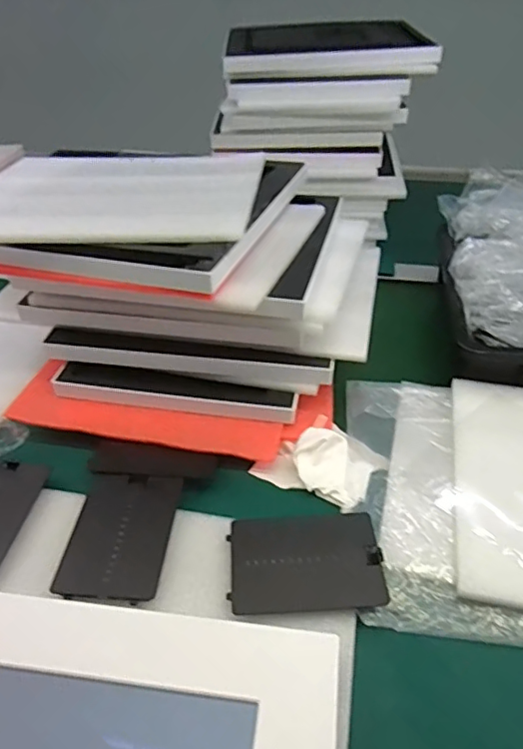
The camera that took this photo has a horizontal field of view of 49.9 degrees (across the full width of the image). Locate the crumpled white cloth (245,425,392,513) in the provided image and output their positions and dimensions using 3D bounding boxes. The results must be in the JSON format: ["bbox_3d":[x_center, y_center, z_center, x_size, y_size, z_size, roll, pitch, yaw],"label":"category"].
[{"bbox_3d":[0.060,0.081,0.534,0.098,0.030,0.088,24,51,26],"label":"crumpled white cloth"}]

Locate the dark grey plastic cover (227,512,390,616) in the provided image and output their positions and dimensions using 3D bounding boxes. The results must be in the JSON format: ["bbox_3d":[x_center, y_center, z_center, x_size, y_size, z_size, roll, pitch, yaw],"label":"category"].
[{"bbox_3d":[0.035,0.148,0.451,0.118,0.011,0.087,-6,44,-2],"label":"dark grey plastic cover"}]

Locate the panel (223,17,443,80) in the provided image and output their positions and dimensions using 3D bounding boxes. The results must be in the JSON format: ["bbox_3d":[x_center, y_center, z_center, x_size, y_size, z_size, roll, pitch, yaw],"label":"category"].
[{"bbox_3d":[0.100,-0.507,0.862,0.297,0.034,0.252,-2,39,-1],"label":"panel"}]

